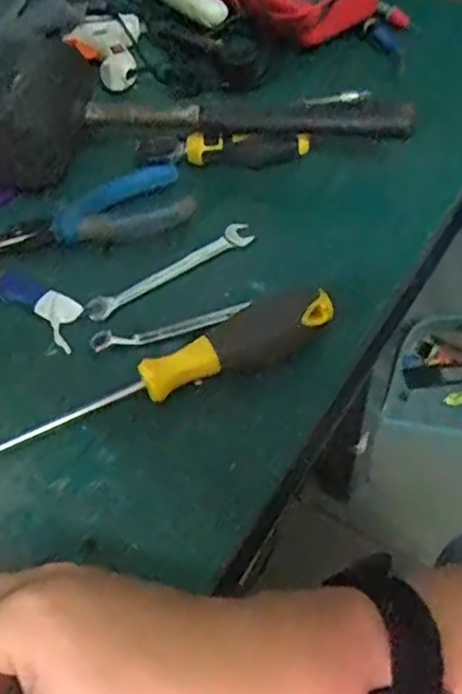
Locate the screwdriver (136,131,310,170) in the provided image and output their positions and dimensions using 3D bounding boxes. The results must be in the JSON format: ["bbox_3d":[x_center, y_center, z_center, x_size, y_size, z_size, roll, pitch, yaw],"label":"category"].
[{"bbox_3d":[-0.005,-0.145,0.497,0.119,0.025,0.018,-2,55,-5],"label":"screwdriver"}]

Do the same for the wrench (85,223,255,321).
[{"bbox_3d":[-0.037,-0.049,0.433,0.120,0.005,0.019,-30,56,-20],"label":"wrench"}]

